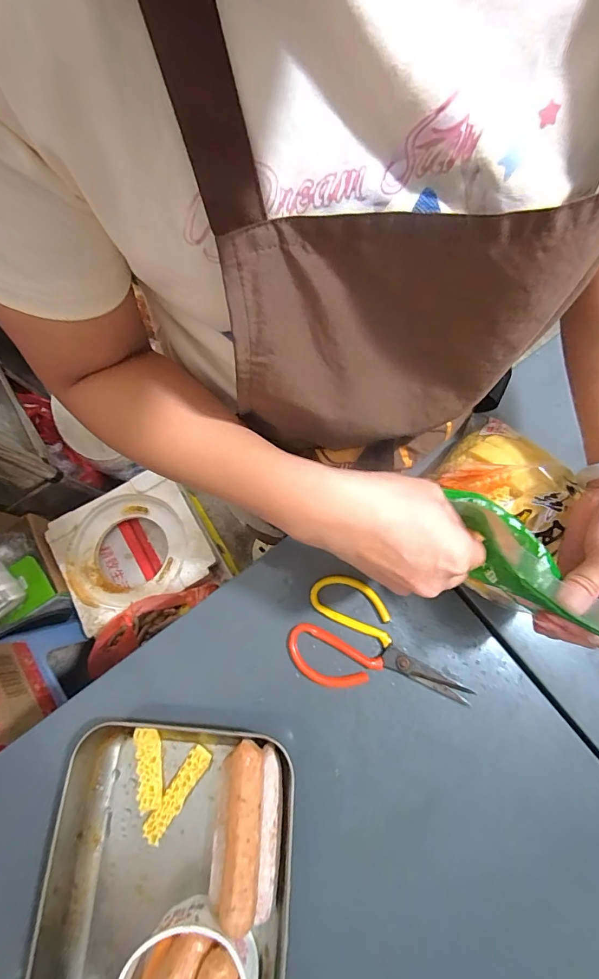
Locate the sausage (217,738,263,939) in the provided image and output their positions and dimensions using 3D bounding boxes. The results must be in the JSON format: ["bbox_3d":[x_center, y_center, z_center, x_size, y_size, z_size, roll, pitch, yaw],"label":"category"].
[{"bbox_3d":[-0.049,0.276,0.337,0.032,0.026,0.124,1,73,4],"label":"sausage"}]

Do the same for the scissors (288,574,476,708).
[{"bbox_3d":[0.080,0.154,0.409,0.170,0.011,0.102,18,75,9],"label":"scissors"}]

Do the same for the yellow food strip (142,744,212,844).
[{"bbox_3d":[-0.112,0.278,0.383,0.020,0.013,0.080,32,77,12],"label":"yellow food strip"}]

